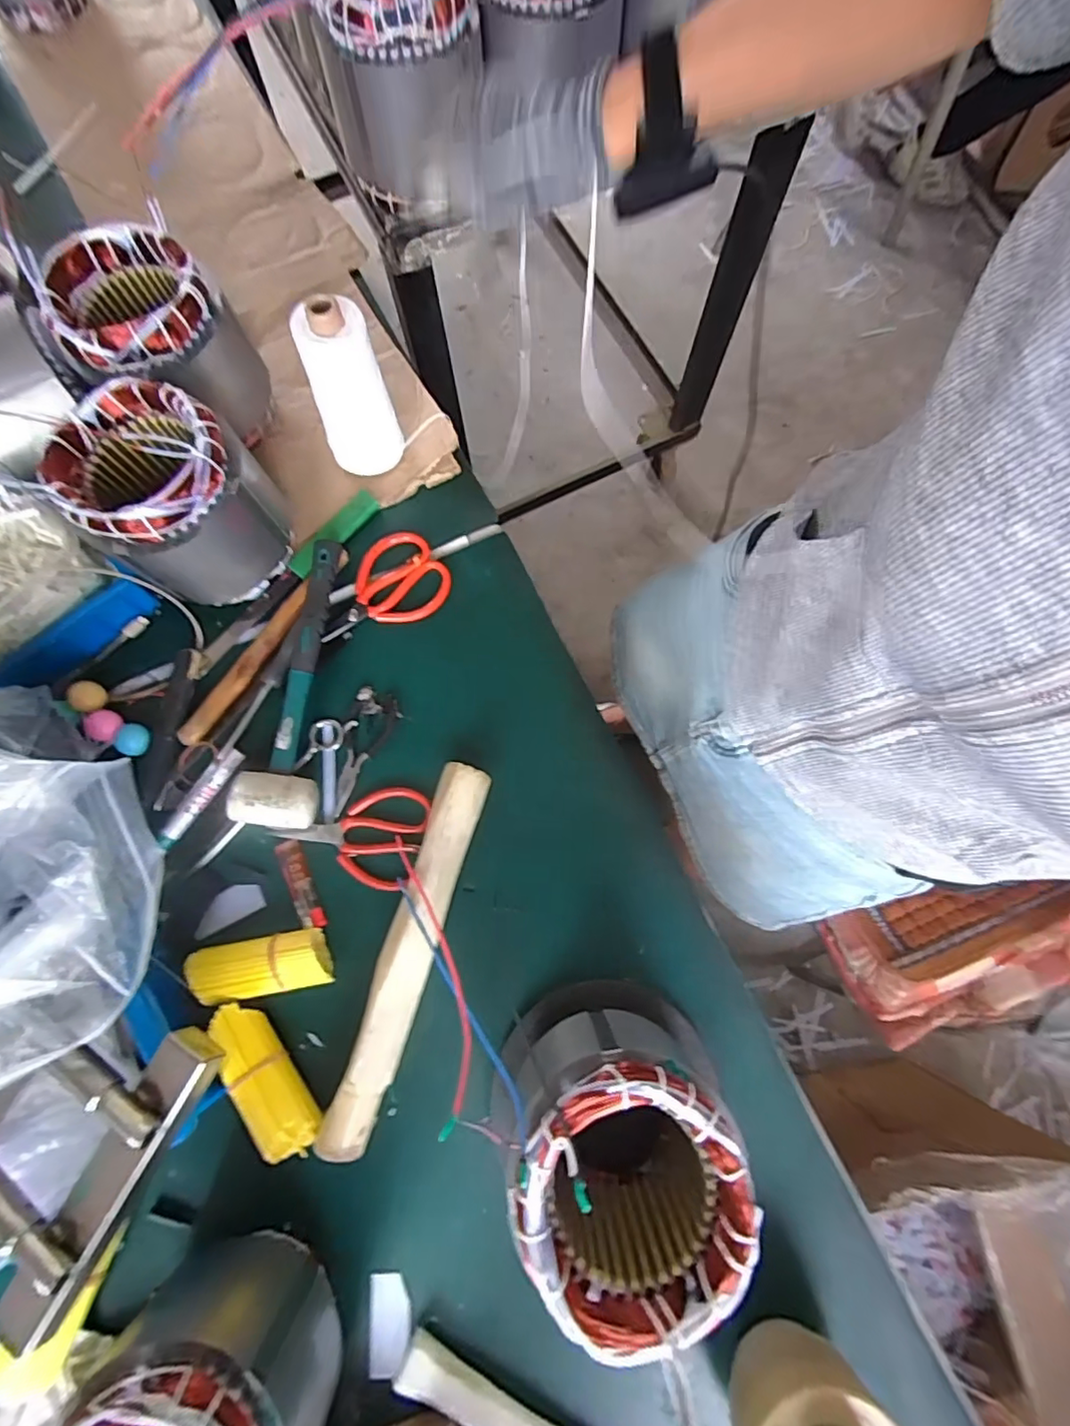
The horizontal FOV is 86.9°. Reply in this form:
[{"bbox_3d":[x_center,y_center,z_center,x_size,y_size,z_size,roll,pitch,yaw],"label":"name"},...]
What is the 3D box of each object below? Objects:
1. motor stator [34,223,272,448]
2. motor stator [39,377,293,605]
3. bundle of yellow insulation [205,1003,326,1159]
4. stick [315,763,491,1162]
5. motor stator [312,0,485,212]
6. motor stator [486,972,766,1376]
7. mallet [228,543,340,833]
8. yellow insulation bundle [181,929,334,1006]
[{"bbox_3d":[-0.369,-0.359,0.579,0.135,0.168,0.135,7,77,0],"label":"motor stator"},{"bbox_3d":[-0.329,-0.198,0.538,0.148,0.168,0.136,0,77,-1],"label":"motor stator"},{"bbox_3d":[-0.232,0.314,0.490,0.056,0.041,0.136,-34,80,-9],"label":"bundle of yellow insulation"},{"bbox_3d":[-0.112,0.210,0.511,0.047,0.043,0.337,17,77,3],"label":"stick"},{"bbox_3d":[-0.132,-0.649,0.563,0.145,0.138,0.145,-8,77,-1],"label":"motor stator"},{"bbox_3d":[0.057,0.298,0.425,0.158,0.181,0.160,0,77,-1],"label":"motor stator"},{"bbox_3d":[-0.239,-0.032,0.561,0.068,0.046,0.282,2,77,-1],"label":"mallet"},{"bbox_3d":[-0.247,0.228,0.511,0.118,0.037,0.048,-8,77,-3],"label":"yellow insulation bundle"}]

